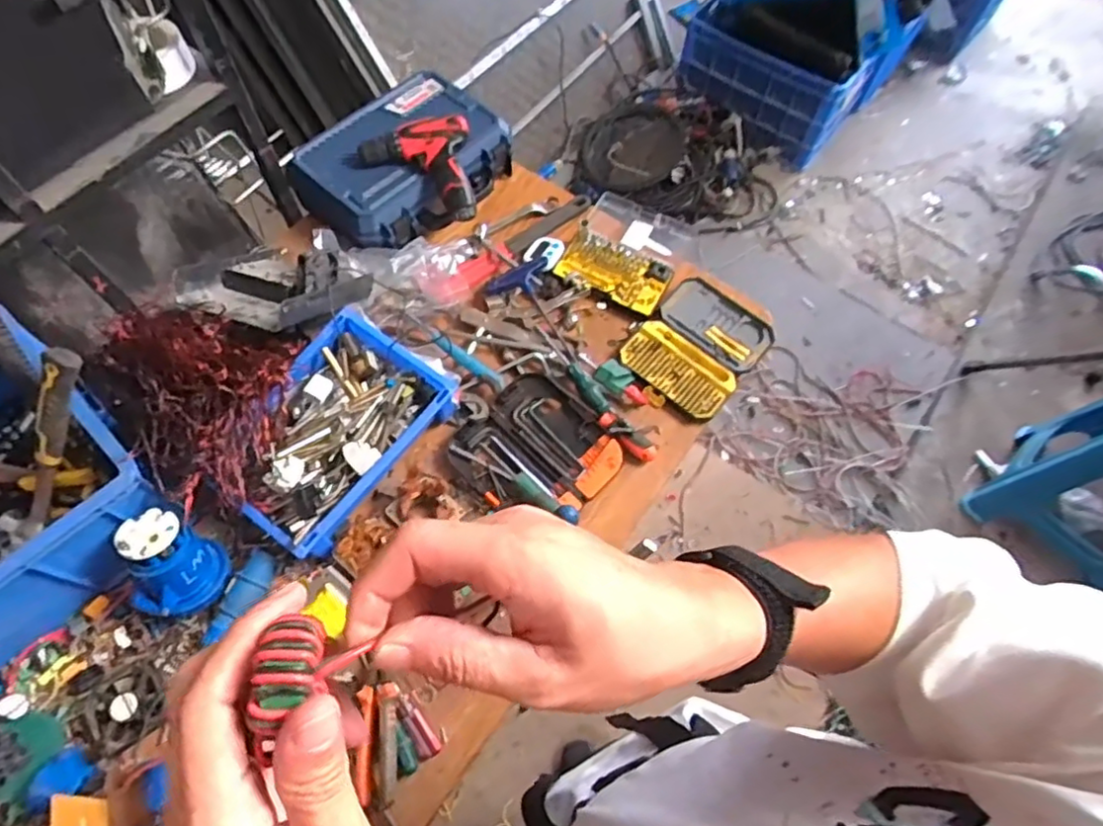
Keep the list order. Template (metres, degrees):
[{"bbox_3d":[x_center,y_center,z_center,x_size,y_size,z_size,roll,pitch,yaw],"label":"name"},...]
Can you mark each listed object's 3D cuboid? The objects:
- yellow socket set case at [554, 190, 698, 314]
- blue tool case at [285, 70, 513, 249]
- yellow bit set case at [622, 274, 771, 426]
[{"bbox_3d":[0.139,-0.296,1.118,0.194,0.034,0.233,23,65,10],"label":"yellow socket set case"},{"bbox_3d":[-0.263,-0.450,1.113,0.264,0.100,0.354,40,69,17],"label":"blue tool case"},{"bbox_3d":[0.245,-0.114,1.039,0.183,0.029,0.224,38,68,16],"label":"yellow bit set case"}]

